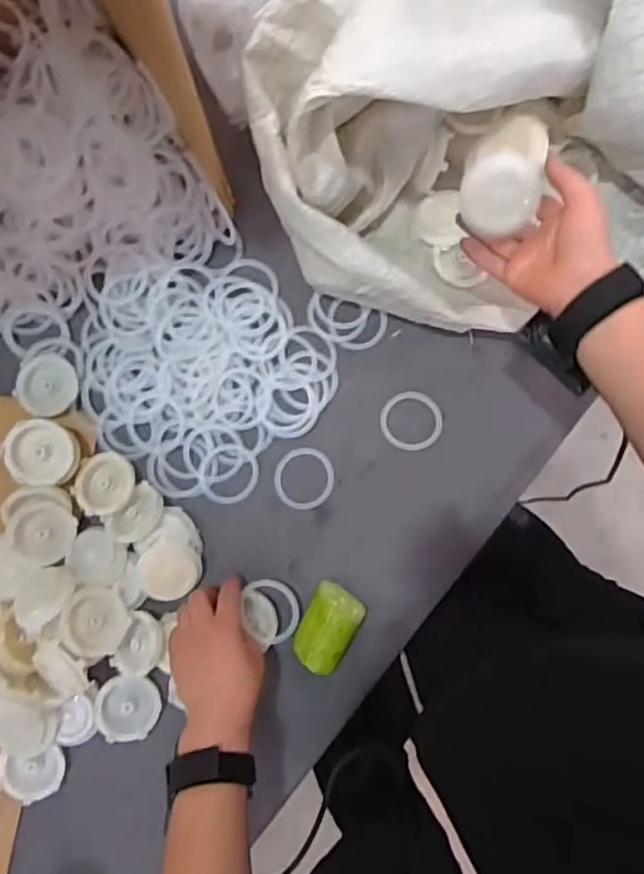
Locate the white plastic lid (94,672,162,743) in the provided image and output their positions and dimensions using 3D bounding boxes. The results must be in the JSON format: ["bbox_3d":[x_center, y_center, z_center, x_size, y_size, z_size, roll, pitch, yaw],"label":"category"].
[{"bbox_3d":[-0.178,0.249,0.569,0.058,0.019,0.059,0,87,1],"label":"white plastic lid"}]

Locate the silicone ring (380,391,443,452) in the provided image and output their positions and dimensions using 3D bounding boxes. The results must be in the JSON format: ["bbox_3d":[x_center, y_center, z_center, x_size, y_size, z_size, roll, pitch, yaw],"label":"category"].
[{"bbox_3d":[0.086,-0.016,0.592,0.059,0.004,0.057,0,88,-1],"label":"silicone ring"}]

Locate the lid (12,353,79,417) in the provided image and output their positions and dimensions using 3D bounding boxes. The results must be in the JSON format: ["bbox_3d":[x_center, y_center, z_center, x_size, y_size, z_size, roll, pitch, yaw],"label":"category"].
[{"bbox_3d":[-0.258,-0.049,0.578,0.055,0.013,0.057,0,88,-1],"label":"lid"}]

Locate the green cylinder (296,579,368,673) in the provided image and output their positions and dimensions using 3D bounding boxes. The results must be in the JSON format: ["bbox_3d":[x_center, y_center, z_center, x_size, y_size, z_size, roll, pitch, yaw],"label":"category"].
[{"bbox_3d":[0.004,0.174,0.565,0.053,0.047,0.072,33,88,0],"label":"green cylinder"}]

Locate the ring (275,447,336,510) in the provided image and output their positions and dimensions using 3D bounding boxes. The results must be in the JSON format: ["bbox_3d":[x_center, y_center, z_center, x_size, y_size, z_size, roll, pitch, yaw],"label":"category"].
[{"bbox_3d":[-0.017,0.041,0.592,0.056,0.005,0.060,0,88,-1],"label":"ring"}]

